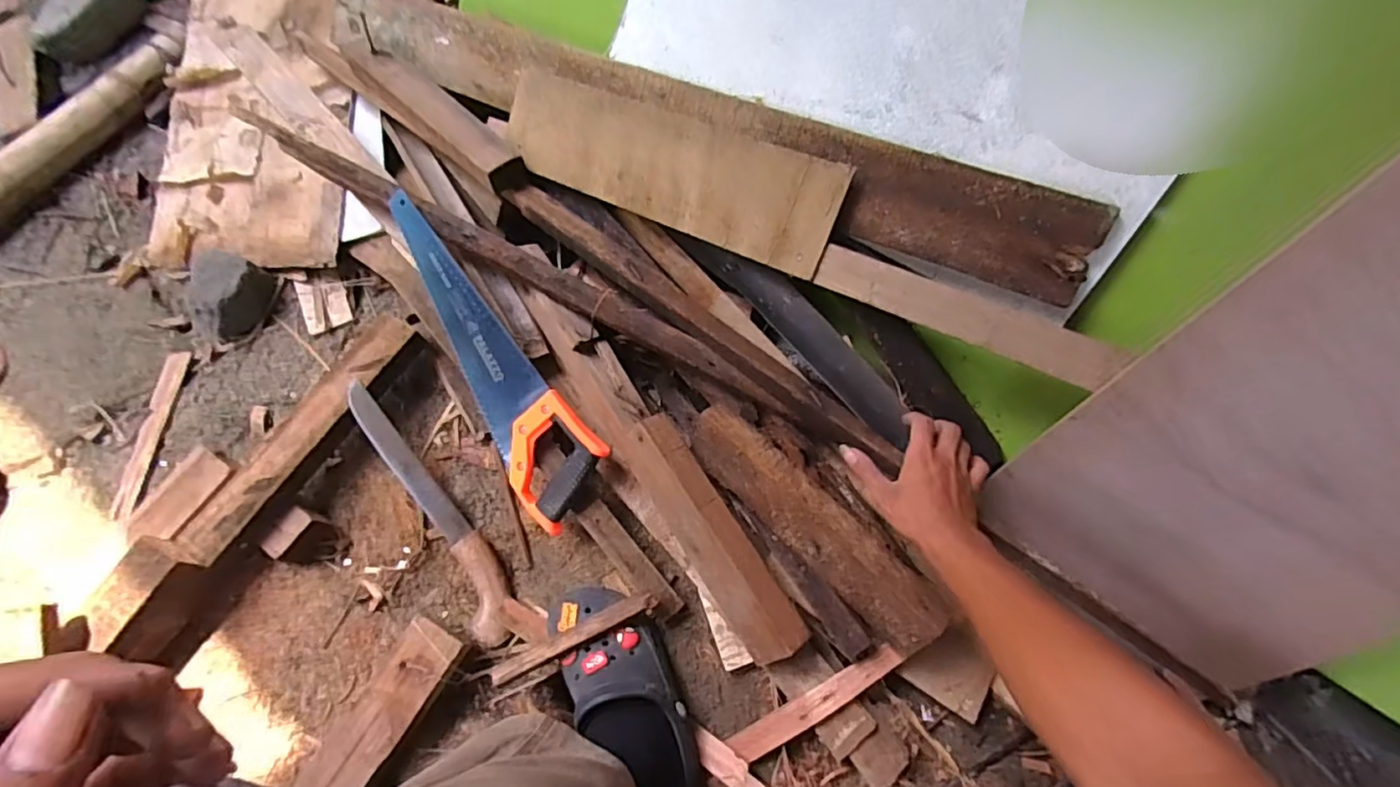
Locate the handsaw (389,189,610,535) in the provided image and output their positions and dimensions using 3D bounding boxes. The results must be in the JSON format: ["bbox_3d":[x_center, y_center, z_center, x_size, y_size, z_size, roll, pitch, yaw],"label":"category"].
[{"bbox_3d":[-0.266,-0.040,0.725,0.115,0.022,0.414,-41,82,13],"label":"handsaw"}]

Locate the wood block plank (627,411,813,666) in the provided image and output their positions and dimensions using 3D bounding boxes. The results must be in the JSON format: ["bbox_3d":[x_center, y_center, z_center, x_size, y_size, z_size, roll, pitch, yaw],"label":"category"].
[{"bbox_3d":[0.014,0.155,0.670,0.070,0.068,0.285,-29,70,-10],"label":"wood block plank"}]

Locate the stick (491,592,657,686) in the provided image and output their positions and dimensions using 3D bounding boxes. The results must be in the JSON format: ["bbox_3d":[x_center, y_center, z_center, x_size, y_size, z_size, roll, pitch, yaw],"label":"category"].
[{"bbox_3d":[-0.135,0.266,0.670,0.186,0.012,0.021,-25,70,-10],"label":"stick"}]

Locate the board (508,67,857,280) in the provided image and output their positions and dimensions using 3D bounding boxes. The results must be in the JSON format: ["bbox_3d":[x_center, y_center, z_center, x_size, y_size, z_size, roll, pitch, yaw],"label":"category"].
[{"bbox_3d":[-0.046,-0.262,0.708,0.423,0.014,0.118,25,110,17],"label":"board"}]

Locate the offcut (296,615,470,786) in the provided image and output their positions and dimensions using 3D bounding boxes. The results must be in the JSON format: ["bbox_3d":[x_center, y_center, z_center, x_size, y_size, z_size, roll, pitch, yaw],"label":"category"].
[{"bbox_3d":[-0.342,0.351,0.662,0.072,0.048,0.211,33,72,12],"label":"offcut"}]

